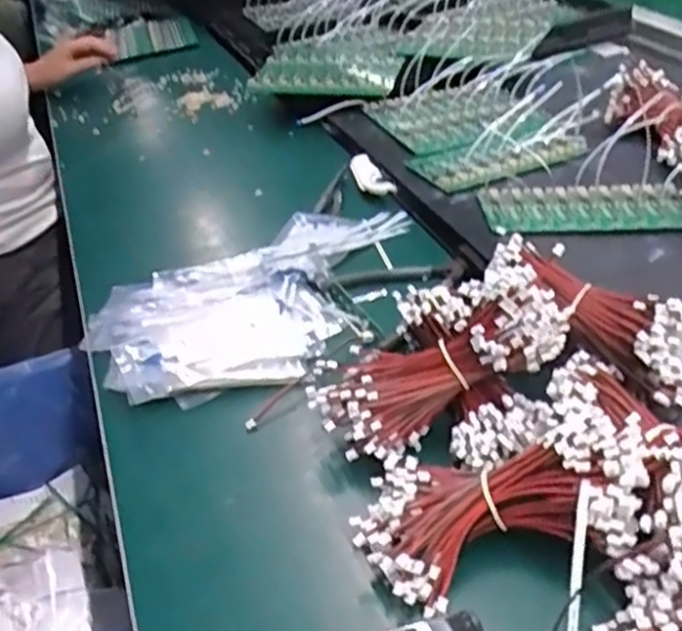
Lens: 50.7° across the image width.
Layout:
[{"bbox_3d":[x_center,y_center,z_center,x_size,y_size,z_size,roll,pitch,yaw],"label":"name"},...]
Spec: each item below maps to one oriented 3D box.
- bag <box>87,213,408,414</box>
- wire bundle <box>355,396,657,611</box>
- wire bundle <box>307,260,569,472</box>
[{"bbox_3d":[-0.065,-0.027,0.664,0.327,0.023,0.203,-24,42,-21],"label":"bag"},{"bbox_3d":[0.098,0.108,0.434,0.184,0.043,0.093,-23,37,11],"label":"wire bundle"},{"bbox_3d":[0.071,0.033,0.508,0.187,0.077,0.083,-32,39,6],"label":"wire bundle"}]

